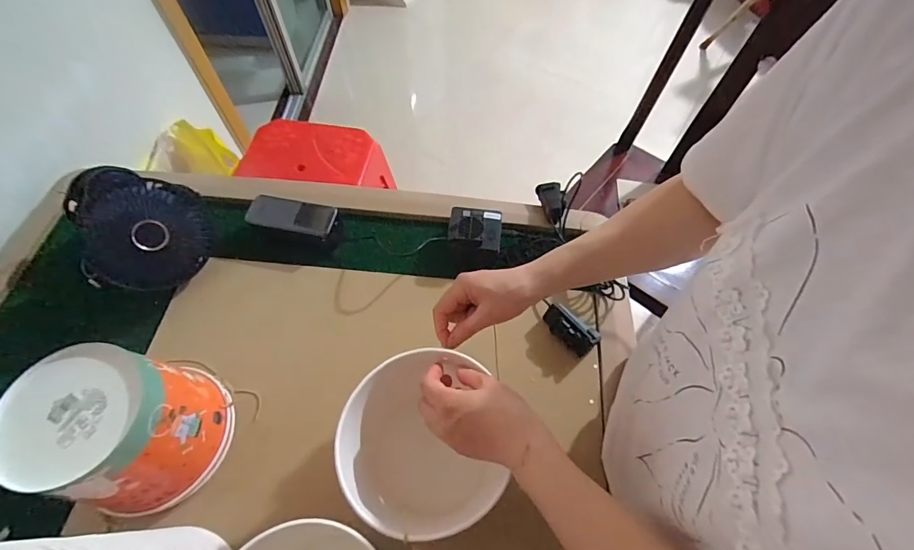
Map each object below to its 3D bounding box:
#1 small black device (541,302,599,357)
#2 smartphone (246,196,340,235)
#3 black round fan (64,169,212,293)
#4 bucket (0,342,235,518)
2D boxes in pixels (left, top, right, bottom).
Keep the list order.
[{"bbox_3d":[0.148,0.073,0.559,0.075,0.039,0.026,37,67,18],"label":"small black device"},{"bbox_3d":[-0.246,-0.091,0.622,0.132,0.014,0.057,8,62,4],"label":"smartphone"},{"bbox_3d":[-0.423,-0.054,0.573,0.113,0.112,0.159,25,64,13],"label":"black round fan"},{"bbox_3d":[-0.342,0.154,0.442,0.143,0.142,0.143,0,61,-1],"label":"bucket"}]

